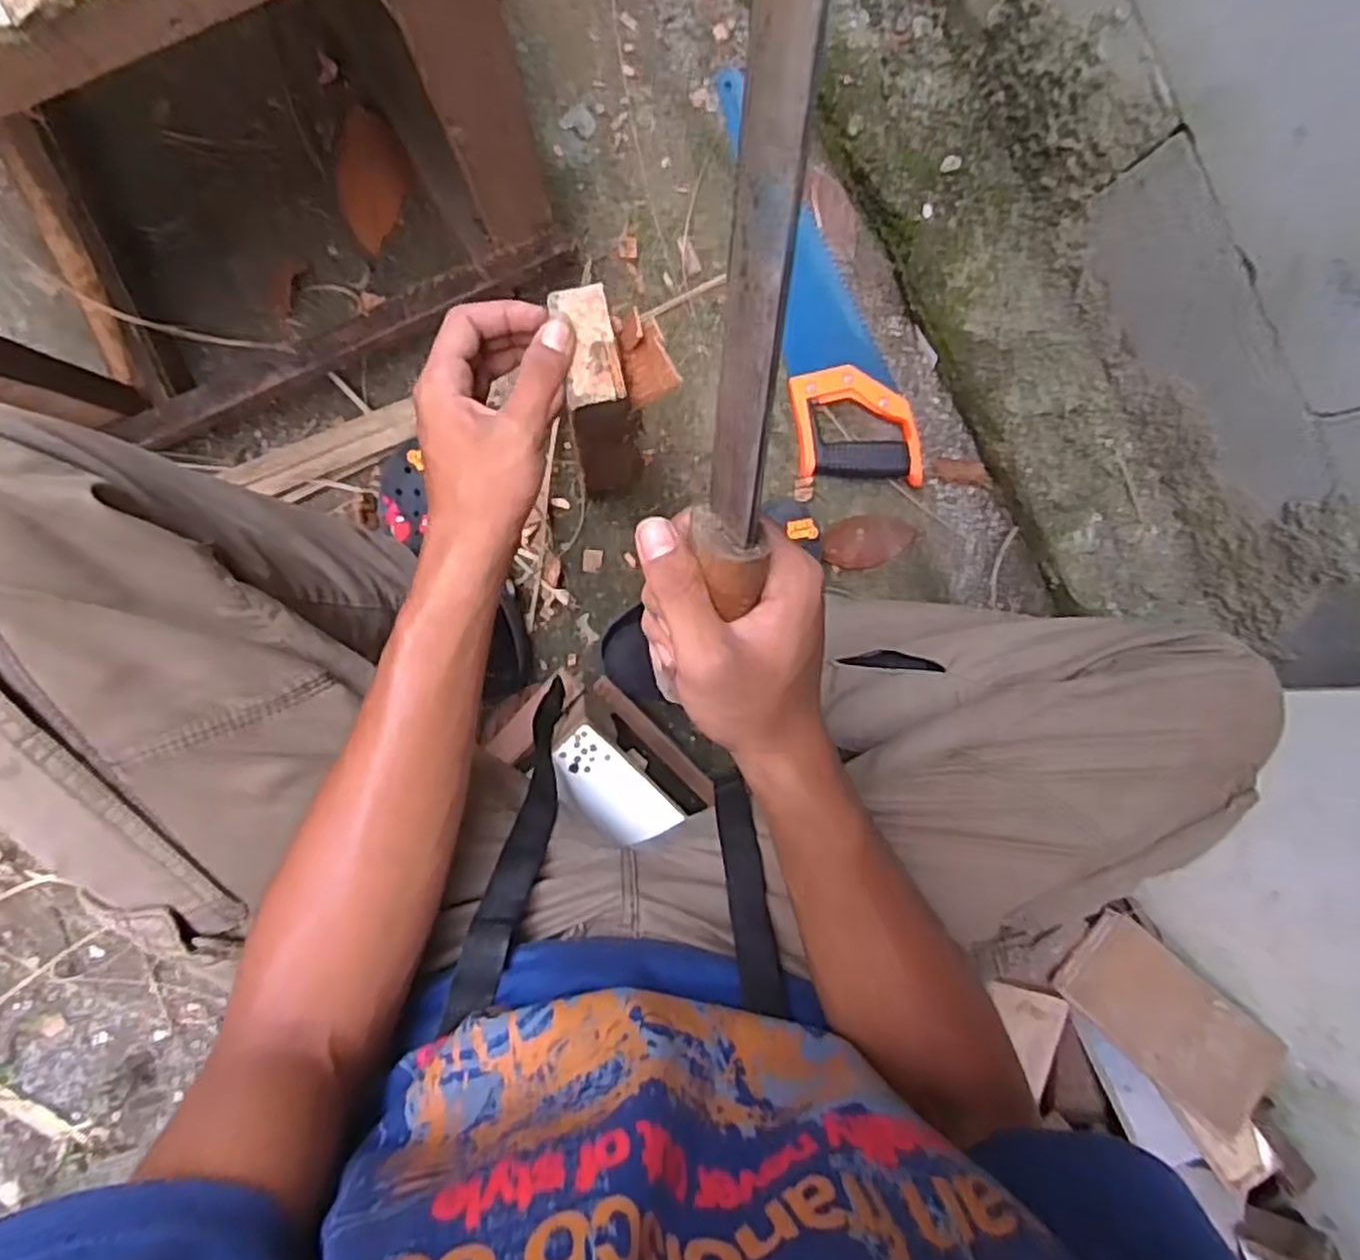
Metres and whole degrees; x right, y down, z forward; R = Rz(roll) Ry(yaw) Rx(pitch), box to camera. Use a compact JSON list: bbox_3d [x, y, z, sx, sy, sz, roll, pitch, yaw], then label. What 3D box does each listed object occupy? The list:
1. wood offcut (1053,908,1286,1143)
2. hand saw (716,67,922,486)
[{"bbox_3d":[0.495,0.395,0.773,0.109,0.015,0.191,-45,63,-6],"label":"wood offcut"},{"bbox_3d":[0.145,-0.353,0.761,0.123,0.032,0.421,-13,96,-3],"label":"hand saw"}]

